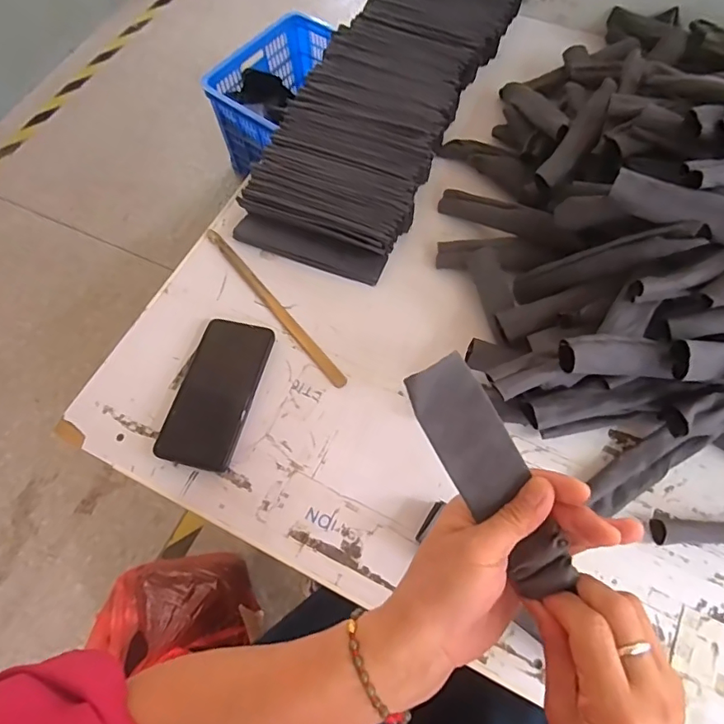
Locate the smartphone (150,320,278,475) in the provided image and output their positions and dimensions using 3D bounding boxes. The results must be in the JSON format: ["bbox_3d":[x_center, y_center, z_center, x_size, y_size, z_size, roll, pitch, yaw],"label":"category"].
[{"bbox_3d":[-0.153,0.031,0.551,0.076,0.015,0.161,13,67,9],"label":"smartphone"}]

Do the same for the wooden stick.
[{"bbox_3d":[-0.104,-0.066,0.598,0.015,0.008,0.263,-38,68,-13],"label":"wooden stick"}]

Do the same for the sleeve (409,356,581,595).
[{"bbox_3d":[0.079,0.068,0.317,0.042,0.019,0.148,-27,82,-9],"label":"sleeve"}]

